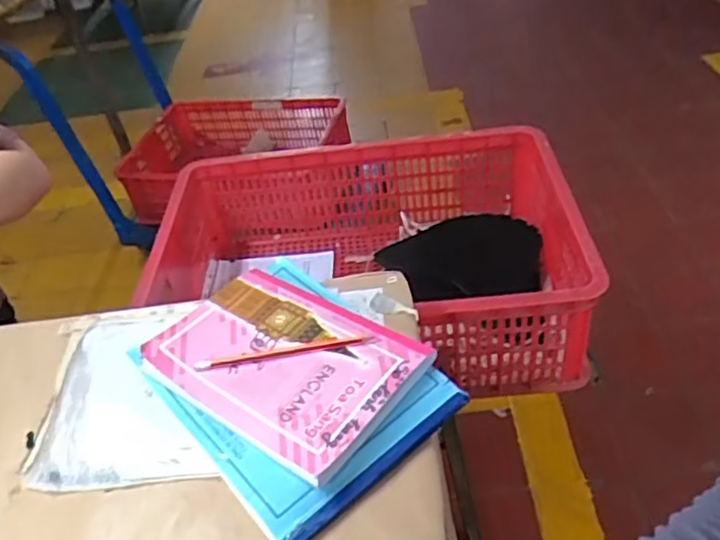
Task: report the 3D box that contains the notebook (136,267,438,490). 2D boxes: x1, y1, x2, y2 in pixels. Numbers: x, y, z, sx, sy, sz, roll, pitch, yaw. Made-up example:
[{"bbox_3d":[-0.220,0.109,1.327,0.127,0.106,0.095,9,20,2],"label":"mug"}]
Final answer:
[{"bbox_3d":[-0.081,0.088,0.652,0.261,0.013,0.166,22,52,30],"label":"notebook"}]

